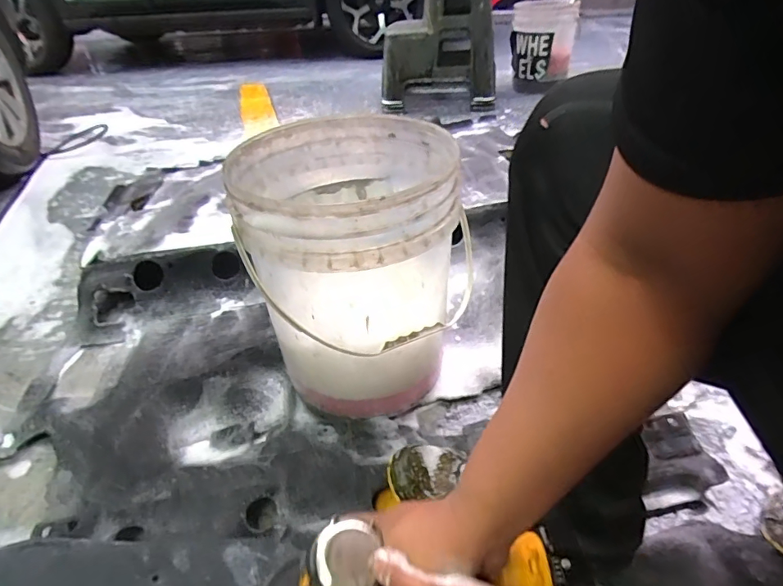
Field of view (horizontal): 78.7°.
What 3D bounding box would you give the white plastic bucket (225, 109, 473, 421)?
[{"bbox_3d":[-0.054,-0.030,0.710,0.295,0.358,0.289,-5,35,-4],"label":"white plastic bucket"}]

